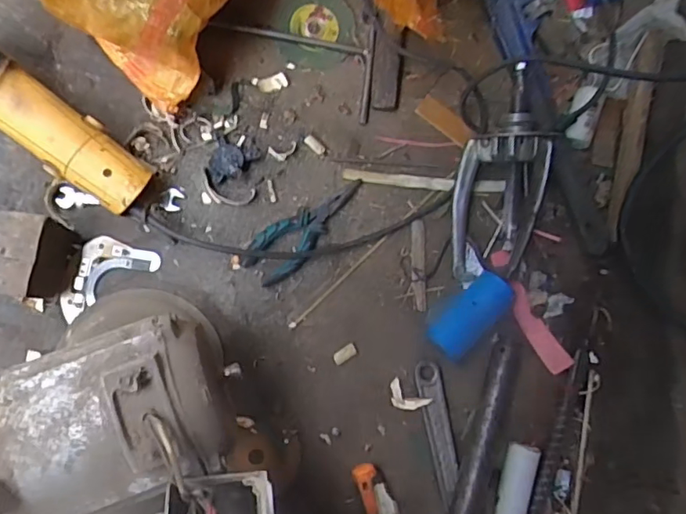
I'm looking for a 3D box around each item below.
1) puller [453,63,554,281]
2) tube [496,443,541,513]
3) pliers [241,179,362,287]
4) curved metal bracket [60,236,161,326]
[{"bbox_3d":[0.179,-0.095,0.608,0.088,0.087,0.237,6,83,-7],"label":"puller"},{"bbox_3d":[0.192,0.258,0.600,0.033,0.027,0.096,14,82,-5],"label":"tube"},{"bbox_3d":[-0.037,-0.030,0.607,0.159,0.017,0.057,-35,89,-9],"label":"pliers"},{"bbox_3d":[-0.261,0.014,0.582,0.110,0.008,0.059,-32,89,-9],"label":"curved metal bracket"}]

